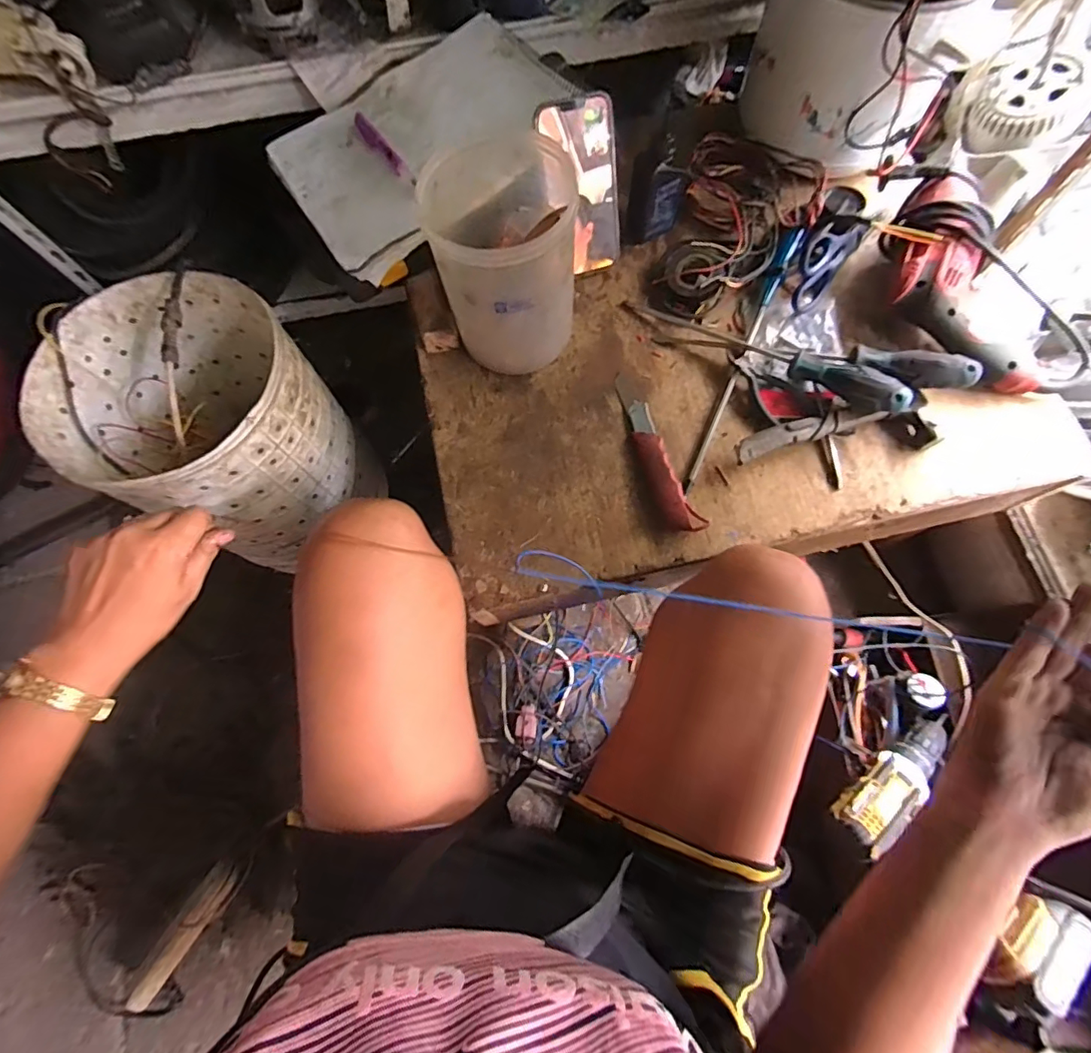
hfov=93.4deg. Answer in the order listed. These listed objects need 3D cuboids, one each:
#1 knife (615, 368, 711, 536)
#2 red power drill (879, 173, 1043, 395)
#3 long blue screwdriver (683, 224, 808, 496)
[{"bbox_3d":[0.111,-0.081,0.535,0.036,0.023,0.191,-18,73,-3],"label":"knife"},{"bbox_3d":[0.421,-0.255,0.542,0.130,0.075,0.251,-8,72,0],"label":"red power drill"},{"bbox_3d":[0.214,-0.190,0.557,0.021,0.028,0.344,25,75,10],"label":"long blue screwdriver"}]

